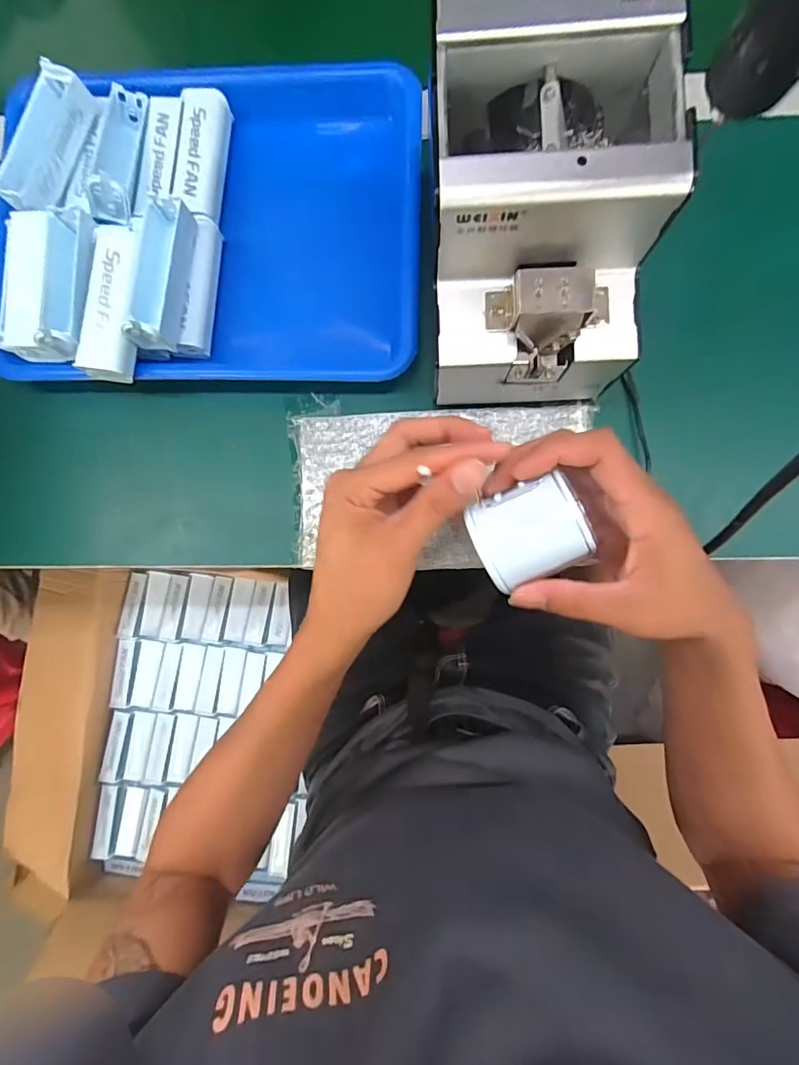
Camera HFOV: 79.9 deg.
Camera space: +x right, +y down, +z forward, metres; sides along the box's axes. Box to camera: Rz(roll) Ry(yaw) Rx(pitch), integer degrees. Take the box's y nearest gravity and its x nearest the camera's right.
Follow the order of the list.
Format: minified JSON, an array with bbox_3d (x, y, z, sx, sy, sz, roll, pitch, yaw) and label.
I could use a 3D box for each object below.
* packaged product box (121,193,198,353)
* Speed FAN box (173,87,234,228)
[{"bbox_3d":[-0.173,-0.186,0.346,0.028,0.030,0.103,10,86,3],"label":"packaged product box"},{"bbox_3d":[-0.155,-0.296,0.378,0.033,0.021,0.104,4,86,3],"label":"Speed FAN box"}]

